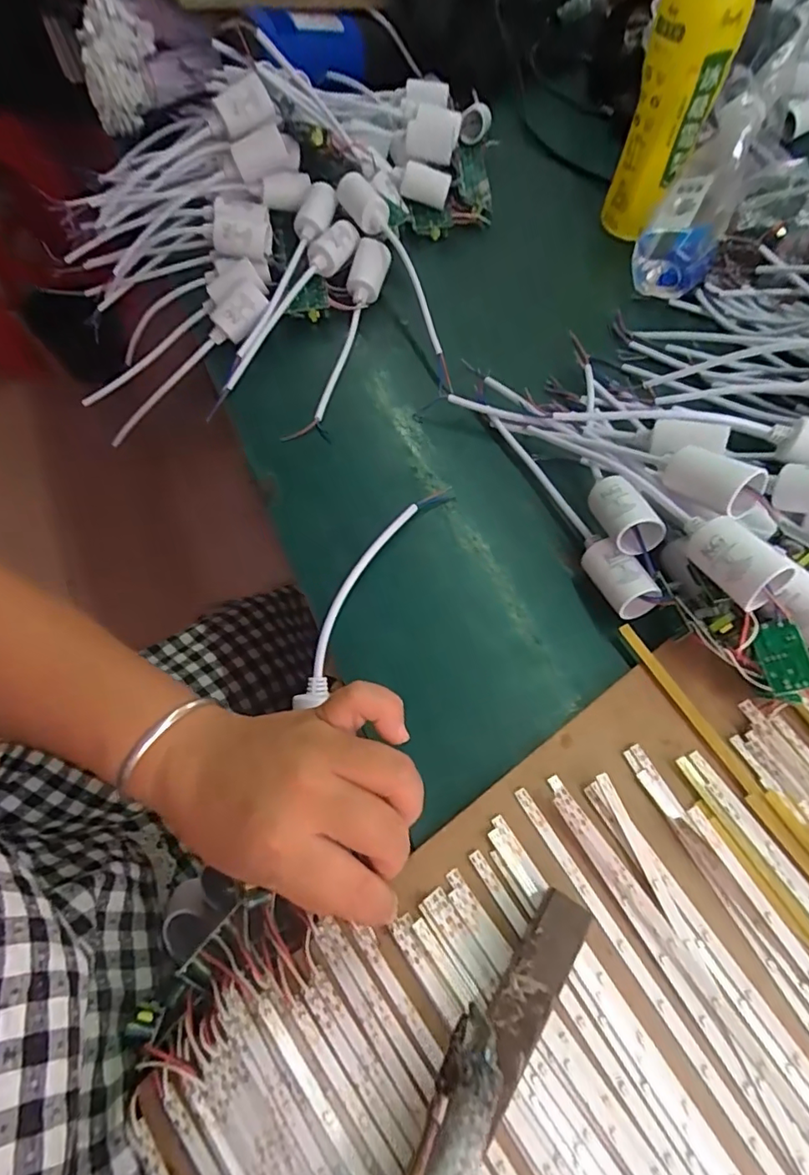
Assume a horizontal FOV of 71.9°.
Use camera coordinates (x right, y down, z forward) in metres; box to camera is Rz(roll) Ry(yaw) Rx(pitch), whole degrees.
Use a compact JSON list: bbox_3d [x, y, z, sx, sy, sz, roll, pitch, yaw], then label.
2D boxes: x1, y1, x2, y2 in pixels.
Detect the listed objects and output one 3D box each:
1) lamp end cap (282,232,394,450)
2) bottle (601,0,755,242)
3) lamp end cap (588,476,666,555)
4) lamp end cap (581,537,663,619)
[{"bbox_3d":[-0.049,-0.205,0.448,0.028,0.027,0.210,12,61,7],"label":"lamp end cap"},{"bbox_3d":[0.221,-0.403,0.457,0.065,0.196,0.056,13,61,8],"label":"bottle"},{"bbox_3d":[0.126,-0.044,0.322,0.026,0.025,0.045,-17,61,-7],"label":"lamp end cap"},{"bbox_3d":[0.125,-0.005,0.330,0.024,0.031,0.046,-22,62,-9],"label":"lamp end cap"}]

